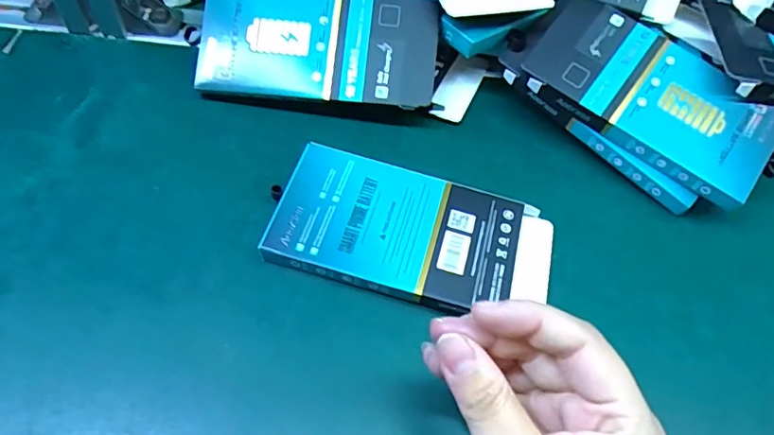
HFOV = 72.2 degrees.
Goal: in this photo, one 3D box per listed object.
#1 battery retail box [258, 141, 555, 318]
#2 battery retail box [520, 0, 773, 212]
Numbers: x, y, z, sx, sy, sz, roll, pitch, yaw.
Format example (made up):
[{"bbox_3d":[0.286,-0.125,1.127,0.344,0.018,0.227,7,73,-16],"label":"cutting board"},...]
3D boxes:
[{"bbox_3d":[0.016,0.010,0.300,0.152,0.015,0.079,17,58,6],"label":"battery retail box"},{"bbox_3d":[0.166,-0.080,0.337,0.155,0.010,0.080,35,75,11],"label":"battery retail box"}]

